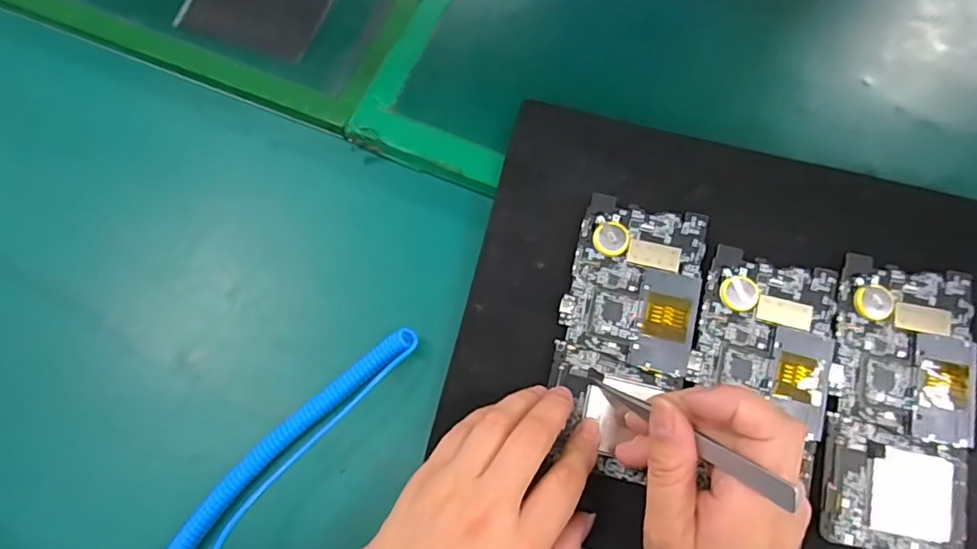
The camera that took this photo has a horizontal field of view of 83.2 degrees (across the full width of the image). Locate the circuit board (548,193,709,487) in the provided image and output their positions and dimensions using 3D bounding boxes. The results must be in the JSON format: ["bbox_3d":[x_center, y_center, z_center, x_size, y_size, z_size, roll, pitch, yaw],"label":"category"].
[{"bbox_3d":[0.077,0.033,0.314,0.072,0.013,0.151,15,76,5],"label":"circuit board"}]

